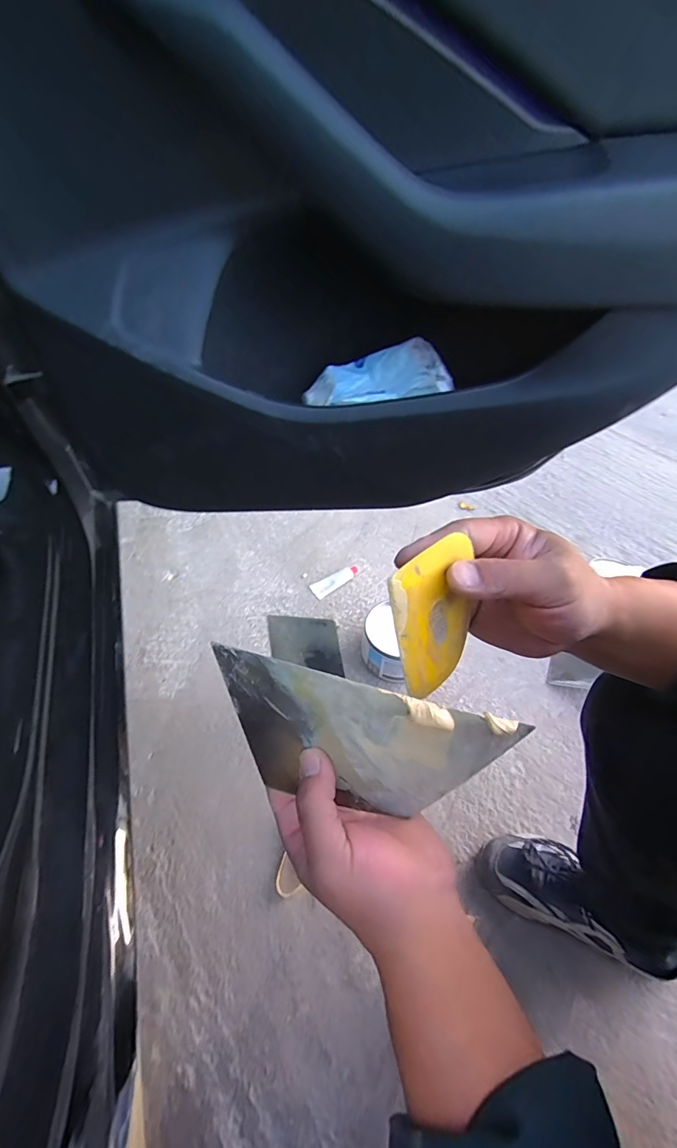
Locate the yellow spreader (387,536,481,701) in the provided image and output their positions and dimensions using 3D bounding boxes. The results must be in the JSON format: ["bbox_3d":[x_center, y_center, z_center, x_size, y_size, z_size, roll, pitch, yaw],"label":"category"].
[{"bbox_3d":[0.059,0.027,0.255,0.061,0.092,0.005,-31,33,-26],"label":"yellow spreader"}]

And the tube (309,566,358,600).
[{"bbox_3d":[-0.007,0.010,1.054,0.126,0.025,0.043,-29,54,-27],"label":"tube"}]

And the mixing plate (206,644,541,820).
[{"bbox_3d":[0.007,0.106,0.261,0.166,0.102,0.007,13,29,5],"label":"mixing plate"}]

